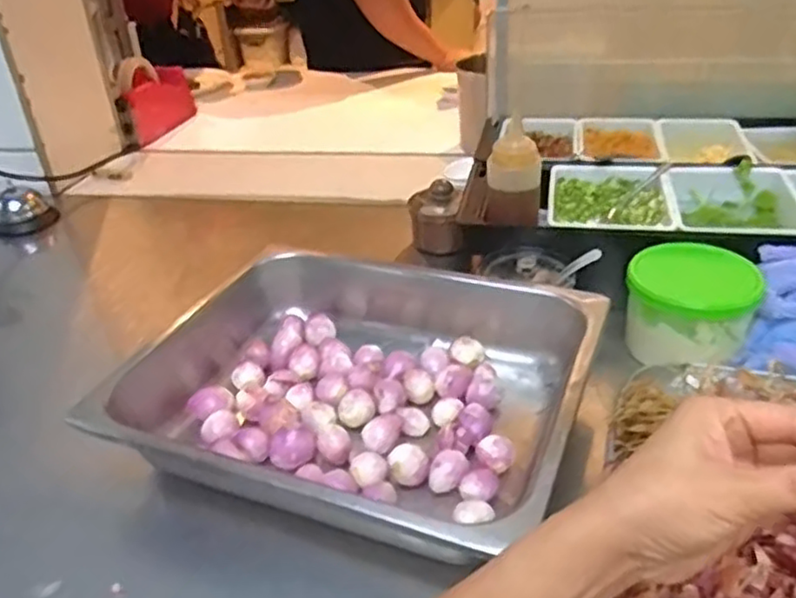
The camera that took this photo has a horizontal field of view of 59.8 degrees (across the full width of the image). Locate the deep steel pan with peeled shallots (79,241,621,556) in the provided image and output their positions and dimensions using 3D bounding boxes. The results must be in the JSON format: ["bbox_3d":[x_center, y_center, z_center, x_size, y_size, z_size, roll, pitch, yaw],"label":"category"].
[{"bbox_3d":[-0.022,0.061,0.540,0.319,0.083,0.298,11,35,22],"label":"deep steel pan with peeled shallots"}]

